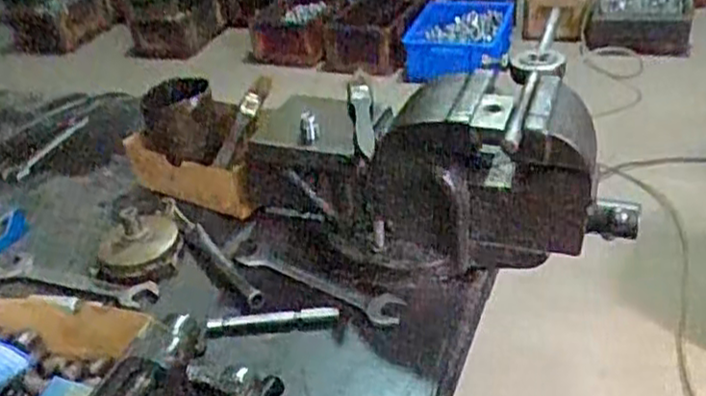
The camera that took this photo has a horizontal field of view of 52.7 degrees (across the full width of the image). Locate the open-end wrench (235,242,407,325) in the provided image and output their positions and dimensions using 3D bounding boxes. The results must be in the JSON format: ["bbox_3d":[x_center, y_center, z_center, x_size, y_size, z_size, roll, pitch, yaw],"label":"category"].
[{"bbox_3d":[-0.029,0.073,0.622,0.167,0.005,0.034,17,39,32],"label":"open-end wrench"}]

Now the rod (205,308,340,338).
[{"bbox_3d":[-0.066,0.101,0.580,0.106,0.012,0.019,-6,32,1],"label":"rod"}]

